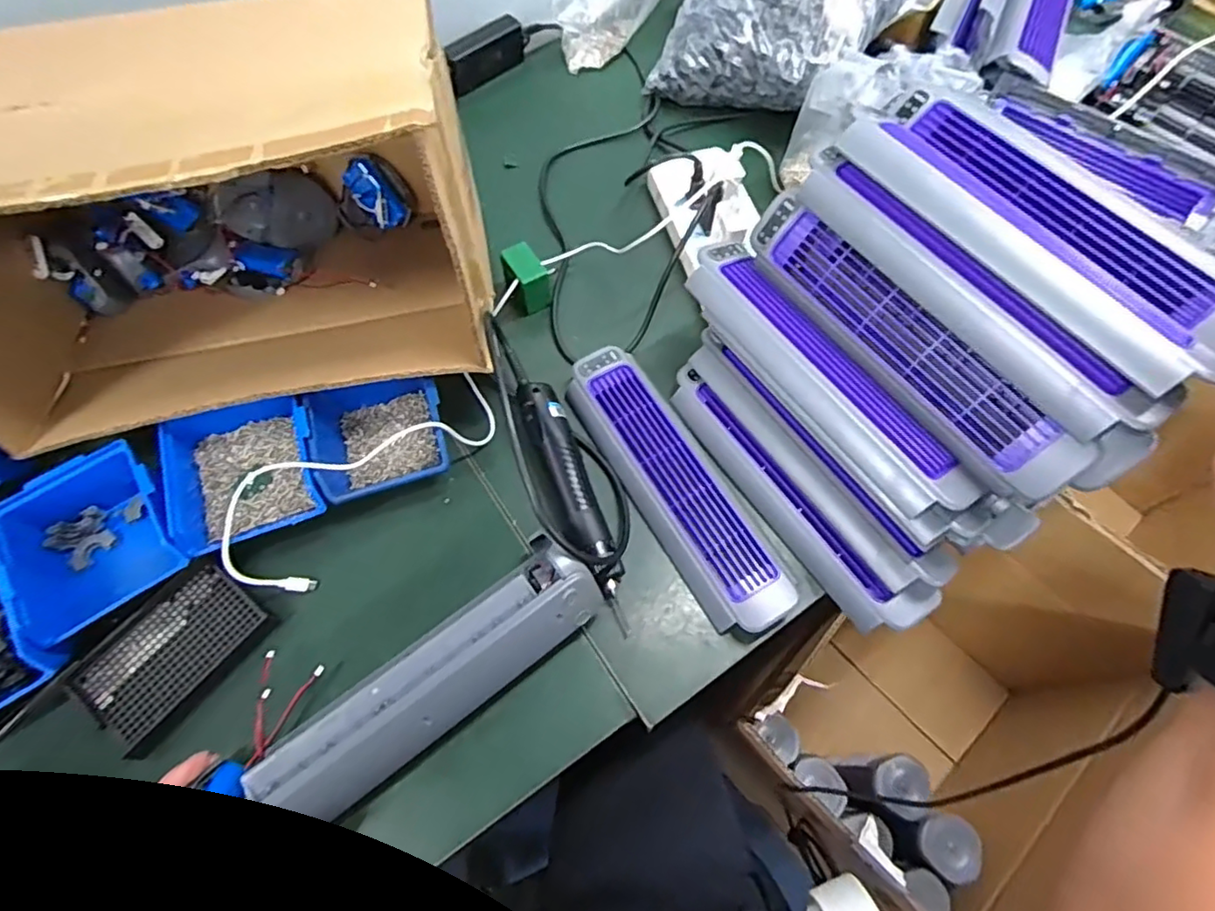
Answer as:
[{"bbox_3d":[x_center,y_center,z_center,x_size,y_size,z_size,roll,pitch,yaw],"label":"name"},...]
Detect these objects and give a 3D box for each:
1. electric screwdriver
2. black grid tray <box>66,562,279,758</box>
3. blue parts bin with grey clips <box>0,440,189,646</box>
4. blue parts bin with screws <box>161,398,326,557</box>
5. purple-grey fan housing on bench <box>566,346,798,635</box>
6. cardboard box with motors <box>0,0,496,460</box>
[{"bbox_3d":[-0.037,0.038,0.542,0.053,0.031,0.226,-18,66,-8],"label":"electric screwdriver"},{"bbox_3d":[-0.361,0.163,0.506,0.090,0.024,0.140,37,70,16],"label":"black grid tray"},{"bbox_3d":[-0.429,0.074,0.519,0.116,0.067,0.131,-32,69,-14],"label":"blue parts bin with grey clips"},{"bbox_3d":[-0.318,0.012,0.547,0.120,0.057,0.131,-16,66,-7],"label":"blue parts bin with screws"},{"bbox_3d":[0.062,0.025,0.563,0.084,0.029,0.296,-28,68,-13],"label":"purple-grey fan housing on bench"},{"bbox_3d":[-0.342,-0.201,0.536,0.447,0.258,0.298,-12,65,-5],"label":"cardboard box with motors"}]

